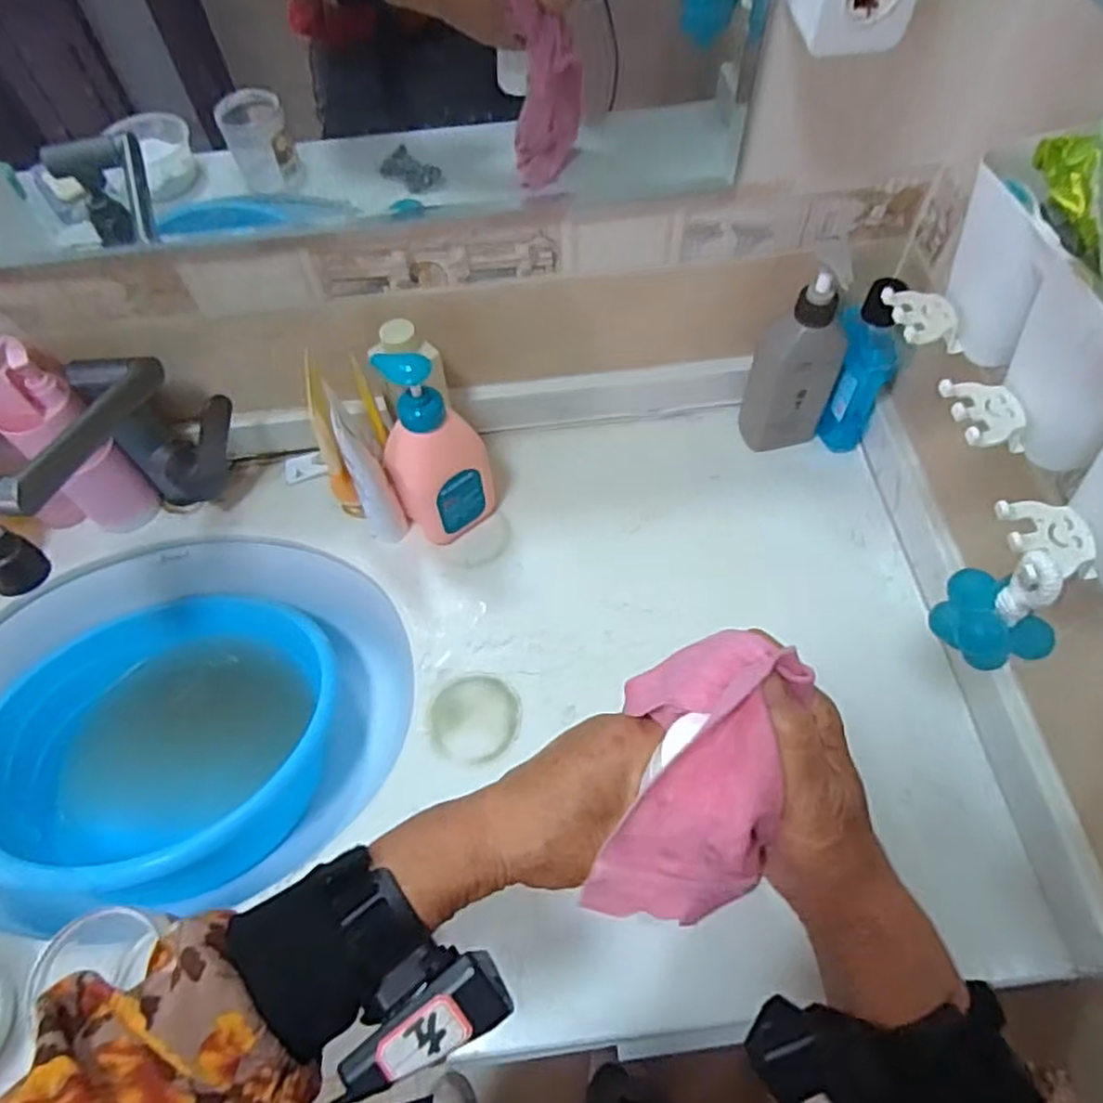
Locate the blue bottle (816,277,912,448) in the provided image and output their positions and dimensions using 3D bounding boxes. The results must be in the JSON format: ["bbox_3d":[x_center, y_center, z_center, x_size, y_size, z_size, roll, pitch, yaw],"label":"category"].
[{"bbox_3d":[0.280,-0.162,0.657,0.060,0.172,0.047,24,64,15],"label":"blue bottle"}]

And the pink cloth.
[{"bbox_3d":[0.060,0.091,0.296,0.066,0.058,0.115,15,62,10],"label":"pink cloth"}]

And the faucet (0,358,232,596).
[{"bbox_3d":[-0.376,-0.056,0.591,0.116,0.220,0.216,12,62,9],"label":"faucet"}]

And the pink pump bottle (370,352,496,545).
[{"bbox_3d":[-0.100,-0.082,0.614,0.069,0.188,0.080,40,69,21],"label":"pink pump bottle"}]

